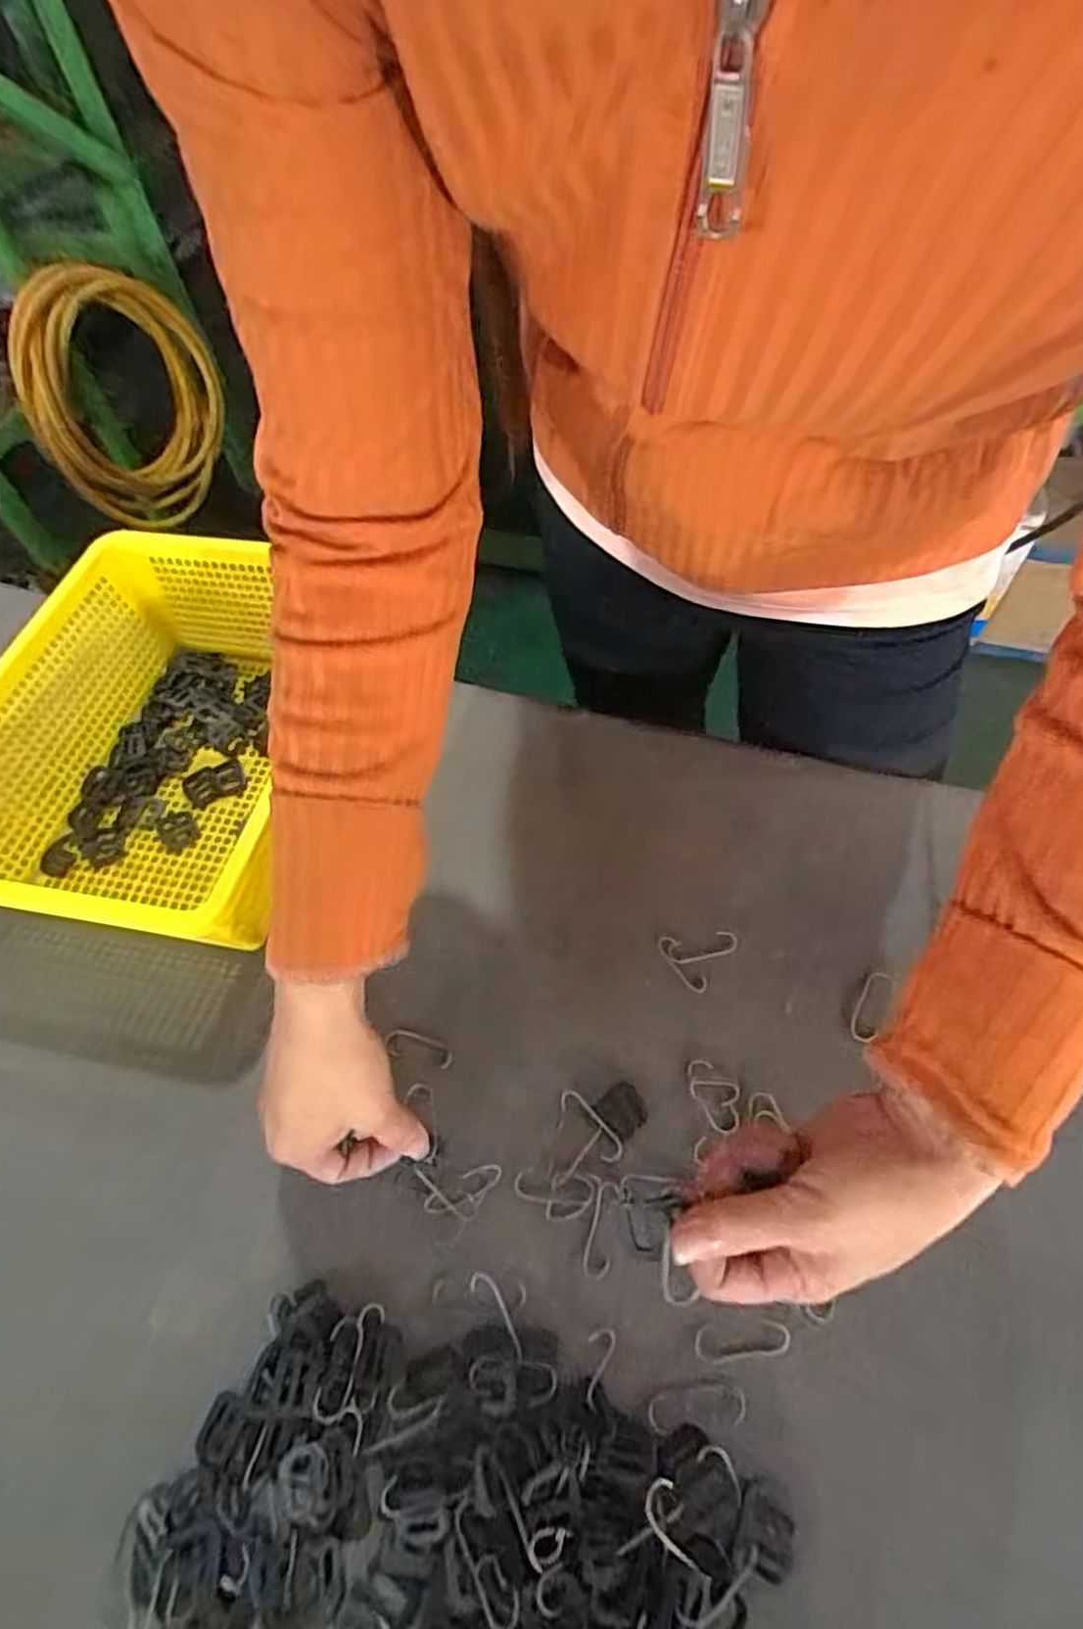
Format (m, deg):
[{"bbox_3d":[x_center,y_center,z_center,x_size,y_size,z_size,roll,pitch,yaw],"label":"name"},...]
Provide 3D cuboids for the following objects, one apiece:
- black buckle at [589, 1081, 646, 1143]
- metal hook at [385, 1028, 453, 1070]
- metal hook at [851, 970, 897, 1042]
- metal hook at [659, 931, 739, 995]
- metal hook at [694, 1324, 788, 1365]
[{"bbox_3d":[0.045,0.165,0.405,0.028,0.004,0.024,-37,62,-17],"label":"black buckle"},{"bbox_3d":[-0.072,0.138,0.429,0.041,0.004,0.016,10,59,10],"label":"metal hook"},{"bbox_3d":[0.192,0.110,0.422,0.017,0.004,0.045,24,63,18],"label":"metal hook"},{"bbox_3d":[0.094,0.082,0.448,0.038,0.004,0.043,35,66,23],"label":"metal hook"},{"bbox_3d":[0.095,0.250,0.343,0.044,0.004,0.015,-2,58,4],"label":"metal hook"}]

